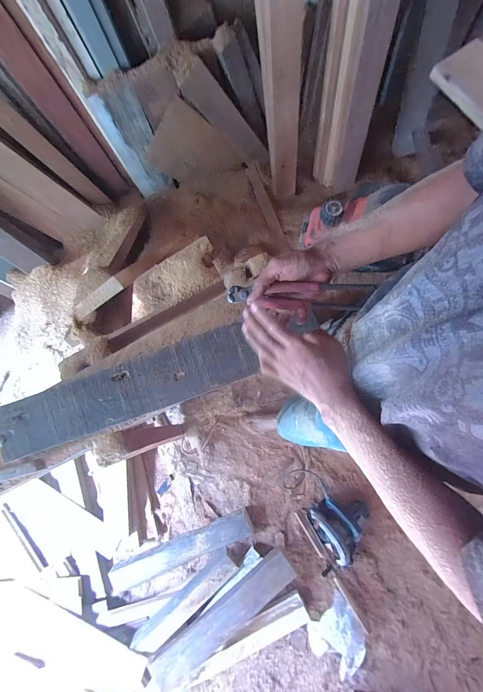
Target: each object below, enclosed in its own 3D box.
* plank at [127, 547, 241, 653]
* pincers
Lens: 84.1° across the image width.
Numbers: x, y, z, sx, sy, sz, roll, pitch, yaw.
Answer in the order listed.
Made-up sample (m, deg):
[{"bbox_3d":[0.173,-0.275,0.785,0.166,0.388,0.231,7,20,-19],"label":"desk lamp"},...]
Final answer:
[{"bbox_3d":[-0.215,1.018,1.060,0.458,0.061,0.093,-40,81,-4],"label":"plank"},{"bbox_3d":[0.083,-0.078,0.418,0.211,0.030,0.033,2,76,11],"label":"pincers"}]

